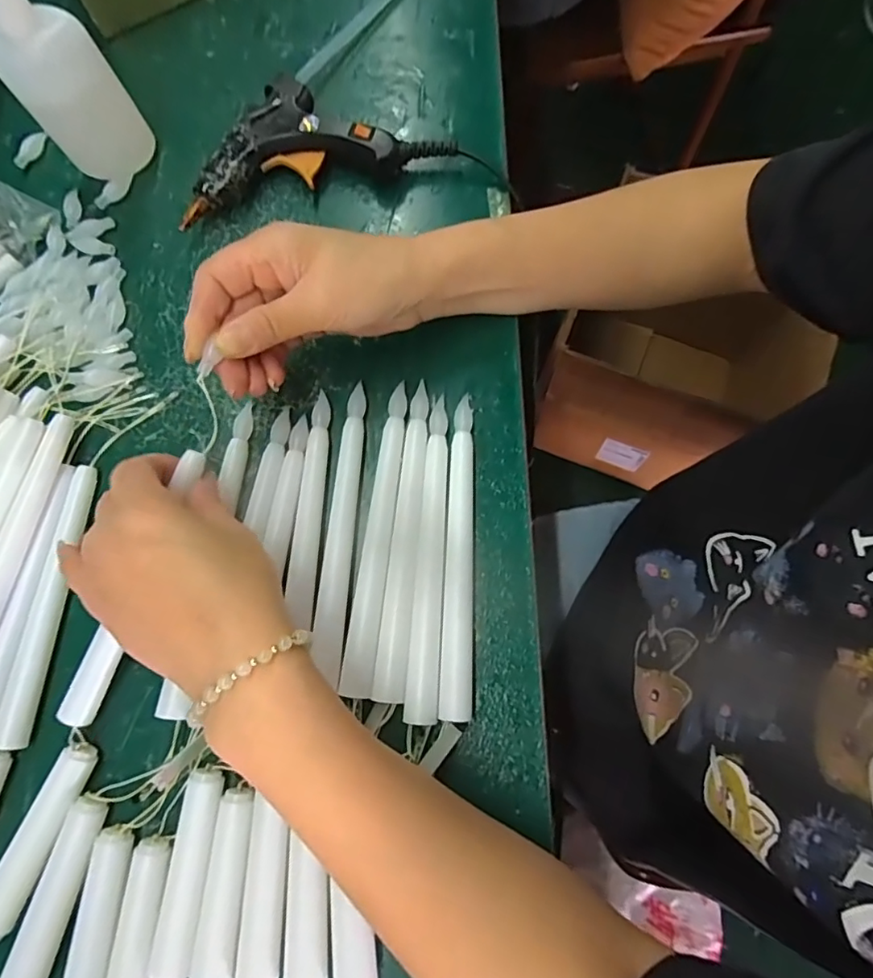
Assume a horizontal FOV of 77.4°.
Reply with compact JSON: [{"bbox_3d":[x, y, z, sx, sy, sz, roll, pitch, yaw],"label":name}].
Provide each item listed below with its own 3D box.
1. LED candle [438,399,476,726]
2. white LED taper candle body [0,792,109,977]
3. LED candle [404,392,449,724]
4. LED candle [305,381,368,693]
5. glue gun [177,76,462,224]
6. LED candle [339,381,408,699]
[{"bbox_3d":[0.015,0.031,0.291,0.016,0.015,0.170,3,77,1],"label":"LED candle"},{"bbox_3d":[-0.179,0.193,0.255,0.017,0.013,0.088,13,78,3],"label":"white LED taper candle body"},{"bbox_3d":[-0.002,0.033,0.291,0.016,0.014,0.168,3,77,1],"label":"LED candle"},{"bbox_3d":[-0.052,0.019,0.300,0.016,0.019,0.159,3,77,1],"label":"LED candle"},{"bbox_3d":[-0.084,-0.230,0.358,0.172,0.029,0.078,-15,78,-3],"label":"glue gun"},{"bbox_3d":[-0.032,0.024,0.297,0.016,0.016,0.166,6,77,2],"label":"LED candle"}]

